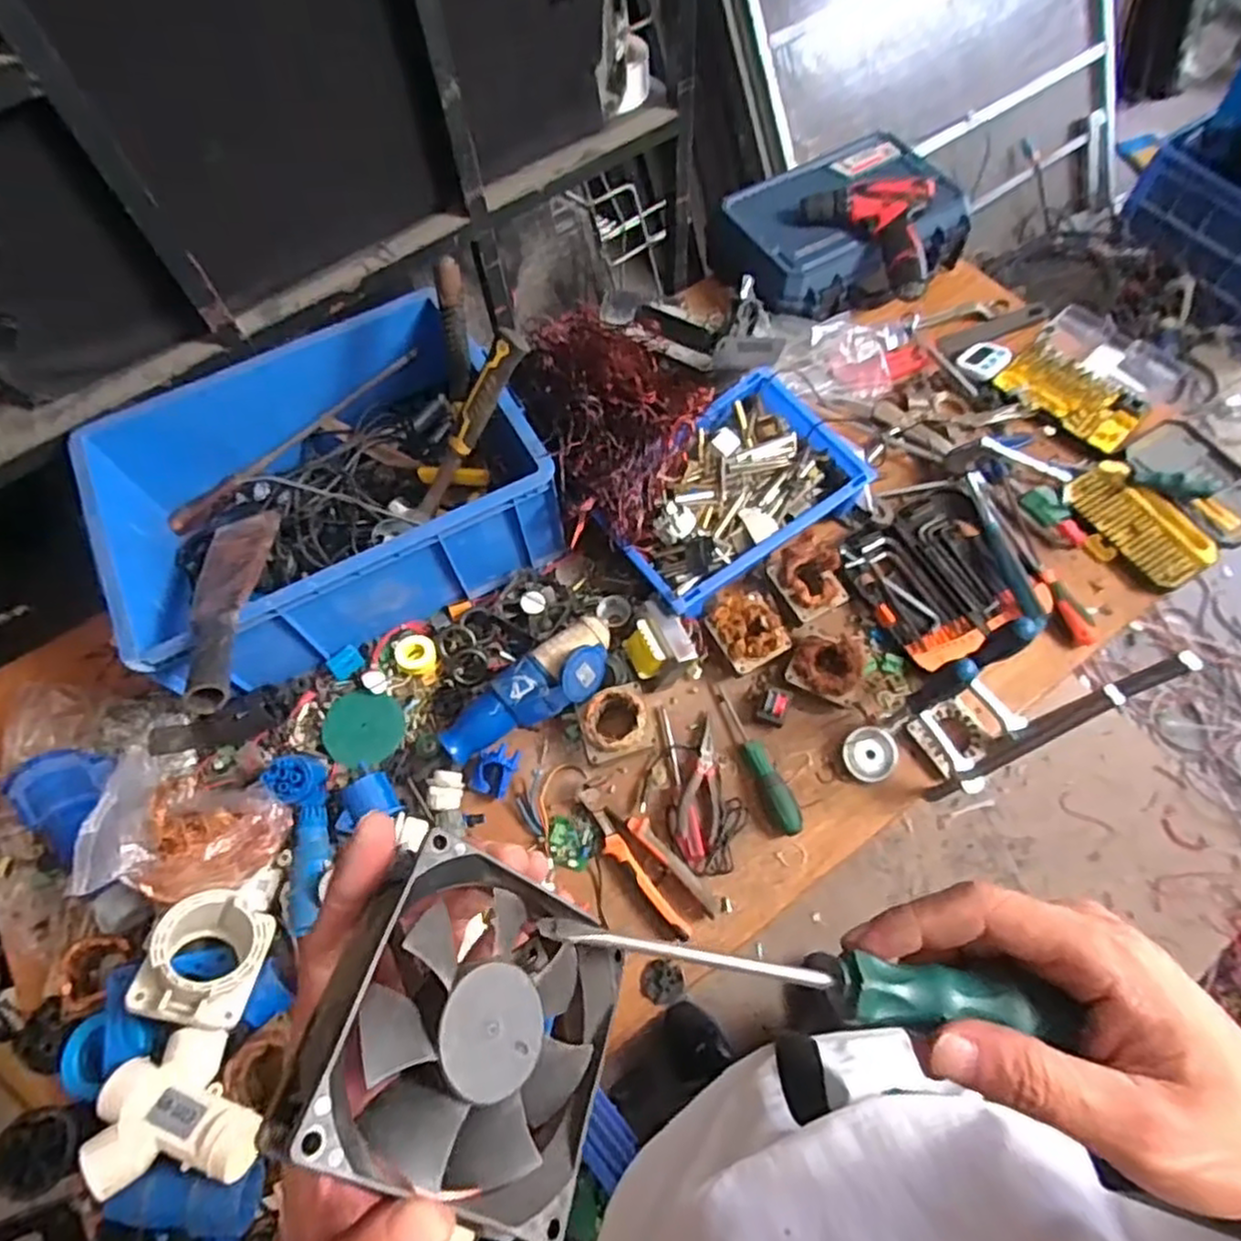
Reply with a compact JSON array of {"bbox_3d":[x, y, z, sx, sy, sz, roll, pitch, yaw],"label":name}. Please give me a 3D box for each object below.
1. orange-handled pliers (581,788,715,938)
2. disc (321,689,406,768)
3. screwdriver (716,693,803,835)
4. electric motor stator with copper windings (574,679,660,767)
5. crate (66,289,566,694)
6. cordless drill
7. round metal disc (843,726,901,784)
[{"bbox_3d":[0.024,0.255,0.775,0.053,0.016,0.181,-42,69,-17],"label":"orange-handled pliers"},{"bbox_3d":[-0.305,0.128,0.846,0.093,0.006,0.085,2,73,-5],"label":"disc"},{"bbox_3d":[0.159,0.160,0.819,0.029,0.028,0.176,-21,64,-7],"label":"screwdriver"},{"bbox_3d":[-0.004,0.121,0.824,0.084,0.055,0.082,-15,64,-5],"label":"electric motor stator with copper windings"},{"bbox_3d":[-0.363,-0.161,0.885,0.466,0.160,0.367,-29,66,-11],"label":"crate"},{"bbox_3d":[0.340,-0.560,1.027,0.206,0.056,0.178,9,64,7],"label":"cordless drill"},{"bbox_3d":[0.291,0.152,0.817,0.061,0.026,0.056,-1,63,2],"label":"round metal disc"}]

